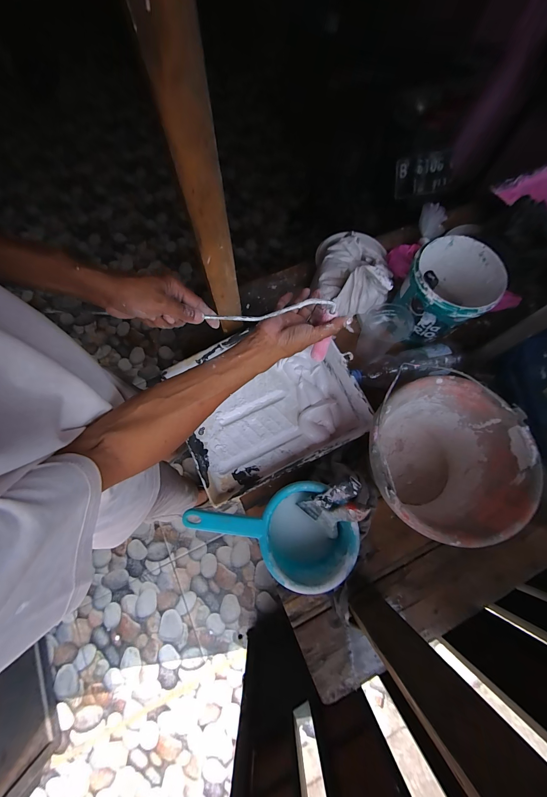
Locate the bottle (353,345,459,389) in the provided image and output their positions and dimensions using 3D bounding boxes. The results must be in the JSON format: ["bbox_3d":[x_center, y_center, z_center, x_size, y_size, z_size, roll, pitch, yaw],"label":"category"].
[{"bbox_3d":[0.268,-0.065,0.570,0.232,0.050,0.066,-12,73,-5],"label":"bottle"}]

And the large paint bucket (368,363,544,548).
[{"bbox_3d":[0.266,0.105,0.479,0.239,0.170,0.236,0,72,-1],"label":"large paint bucket"}]

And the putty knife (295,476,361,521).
[{"bbox_3d":[0.082,0.154,0.419,0.015,0.160,0.035,-32,73,-34],"label":"putty knife"}]

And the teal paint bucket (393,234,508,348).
[{"bbox_3d":[0.345,-0.217,0.564,0.154,0.144,0.168,0,72,-1],"label":"teal paint bucket"}]

